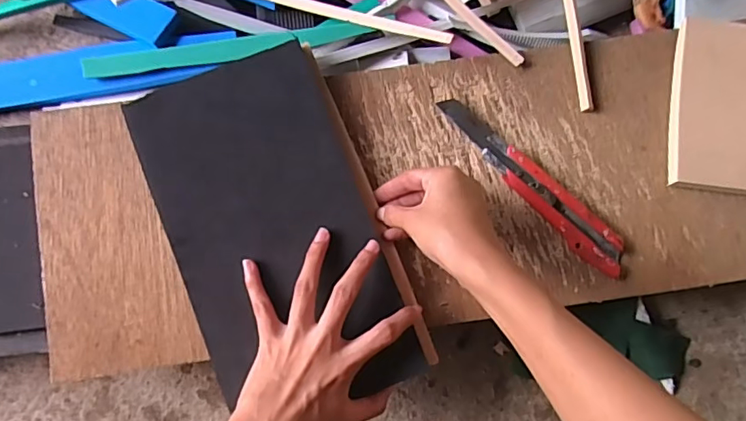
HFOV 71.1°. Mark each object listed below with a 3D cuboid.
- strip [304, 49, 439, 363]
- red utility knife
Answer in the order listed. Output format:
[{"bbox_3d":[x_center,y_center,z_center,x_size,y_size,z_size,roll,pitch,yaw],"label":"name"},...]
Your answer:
[{"bbox_3d":[-0.003,-0.009,0.432,0.014,0.021,0.278,-21,84,-4],"label":"strip"},{"bbox_3d":[0.132,-0.022,0.440,0.197,0.013,0.030,44,82,6],"label":"red utility knife"}]

